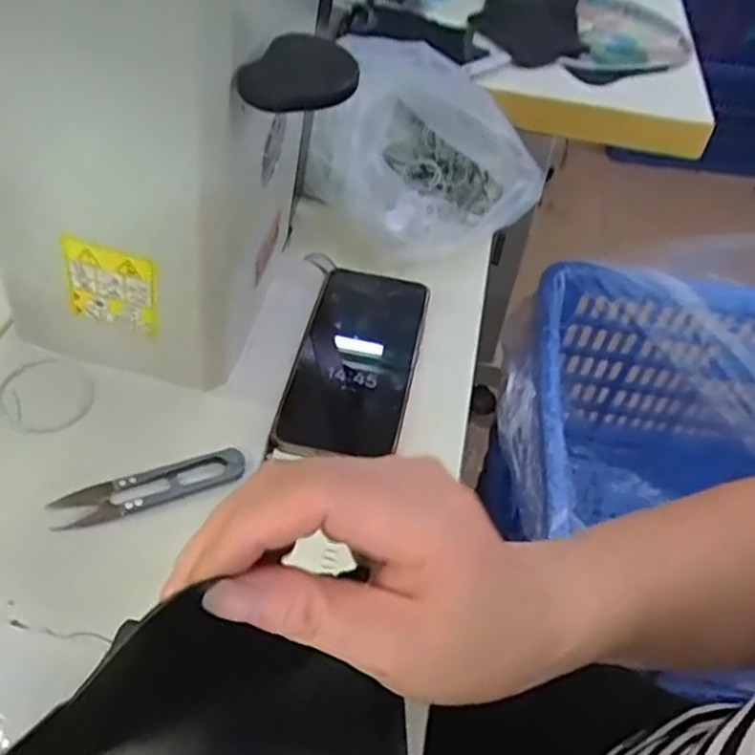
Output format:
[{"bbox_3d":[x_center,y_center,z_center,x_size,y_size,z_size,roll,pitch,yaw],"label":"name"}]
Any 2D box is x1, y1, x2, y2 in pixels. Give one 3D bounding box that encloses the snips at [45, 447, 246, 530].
[{"bbox_3d":[-0.124,0.061,0.391,0.102,0.014,0.023,-17,53,-19],"label":"snips"}]

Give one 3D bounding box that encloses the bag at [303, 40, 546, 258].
[{"bbox_3d":[0.032,-0.182,0.554,0.155,0.105,0.134,-30,59,-27],"label":"bag"}]

